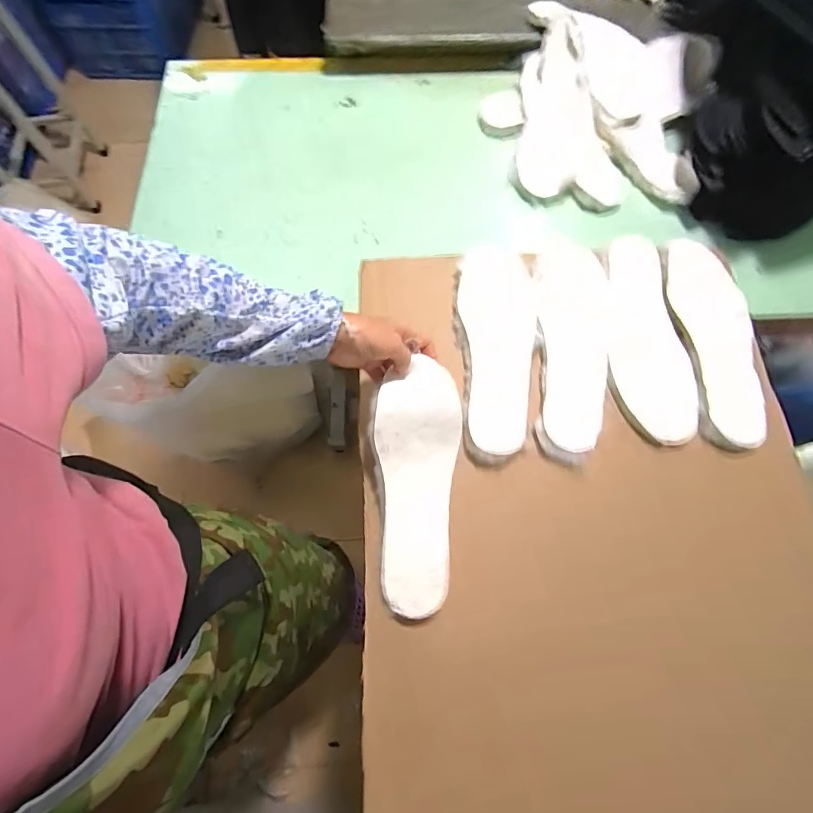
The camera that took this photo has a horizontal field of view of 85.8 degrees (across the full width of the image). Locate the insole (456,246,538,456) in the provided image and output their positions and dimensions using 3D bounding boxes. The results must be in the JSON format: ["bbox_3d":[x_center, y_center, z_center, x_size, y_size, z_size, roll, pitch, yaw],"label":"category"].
[{"bbox_3d":[0.113,-0.081,0.544,0.093,0.016,0.282,3,71,1],"label":"insole"}]

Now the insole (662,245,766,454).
[{"bbox_3d":[0.385,-0.086,0.545,0.095,0.009,0.277,0,71,0],"label":"insole"}]

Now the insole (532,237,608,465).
[{"bbox_3d":[0.201,-0.081,0.538,0.088,0.011,0.296,7,71,2],"label":"insole"}]

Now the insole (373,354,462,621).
[{"bbox_3d":[0.010,0.080,0.460,0.086,0.029,0.254,2,85,1],"label":"insole"}]

